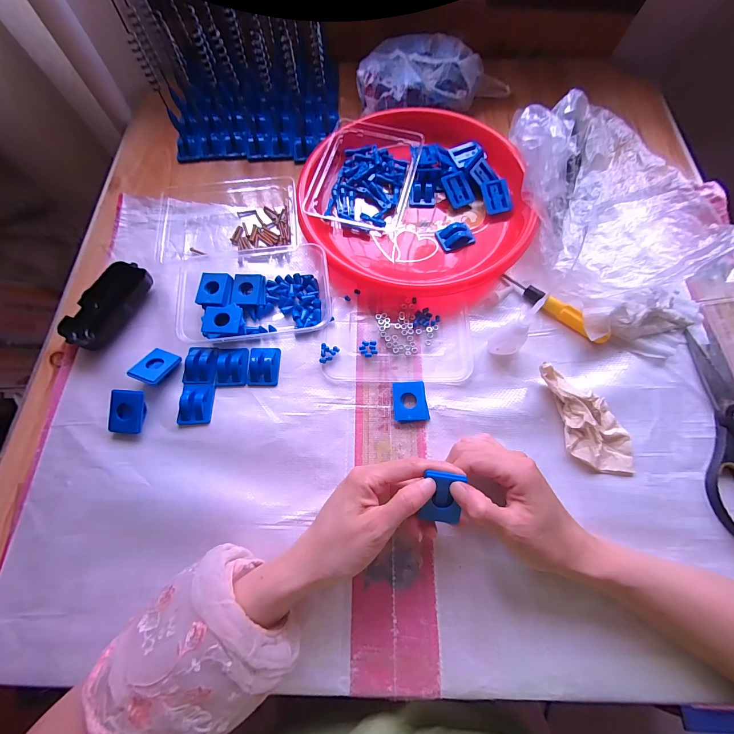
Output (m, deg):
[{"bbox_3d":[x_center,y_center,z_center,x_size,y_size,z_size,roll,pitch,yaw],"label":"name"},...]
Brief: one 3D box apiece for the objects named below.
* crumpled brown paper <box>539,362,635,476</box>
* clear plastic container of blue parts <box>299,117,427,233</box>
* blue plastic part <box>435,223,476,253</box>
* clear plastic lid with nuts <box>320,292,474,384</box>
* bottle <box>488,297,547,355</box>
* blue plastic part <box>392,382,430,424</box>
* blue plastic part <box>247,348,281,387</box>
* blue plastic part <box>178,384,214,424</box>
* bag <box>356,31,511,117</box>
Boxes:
[{"bbox_3d":[0.222,0.050,0.326,0.062,0.024,0.115,-13,69,-4],"label":"crumpled brown paper"},{"bbox_3d":[-0.004,-0.252,0.437,0.128,0.040,0.168,14,70,6],"label":"clear plastic container of blue parts"},{"bbox_3d":[0.112,-0.168,0.413,0.043,0.015,0.030,-22,70,-7],"label":"blue plastic part"},{"bbox_3d":[0.035,-0.034,0.374,0.166,0.010,0.109,4,69,3],"label":"clear plastic lid with nuts"},{"bbox_3d":[0.152,-0.036,0.332,0.032,0.080,0.019,2,69,2],"label":"bottle"},{"bbox_3d":[0.046,0.037,0.346,0.036,0.010,0.042,-3,69,0],"label":"blue plastic part"},{"bbox_3d":[-0.116,-0.003,0.364,0.033,0.016,0.046,-2,69,0],"label":"blue plastic part"},{"bbox_3d":[-0.185,0.038,0.349,0.034,0.014,0.044,-2,69,0],"label":"blue plastic part"},{"bbox_3d":[0.102,-0.429,0.489,0.236,0.066,0.100,-16,69,-5],"label":"bag"}]

